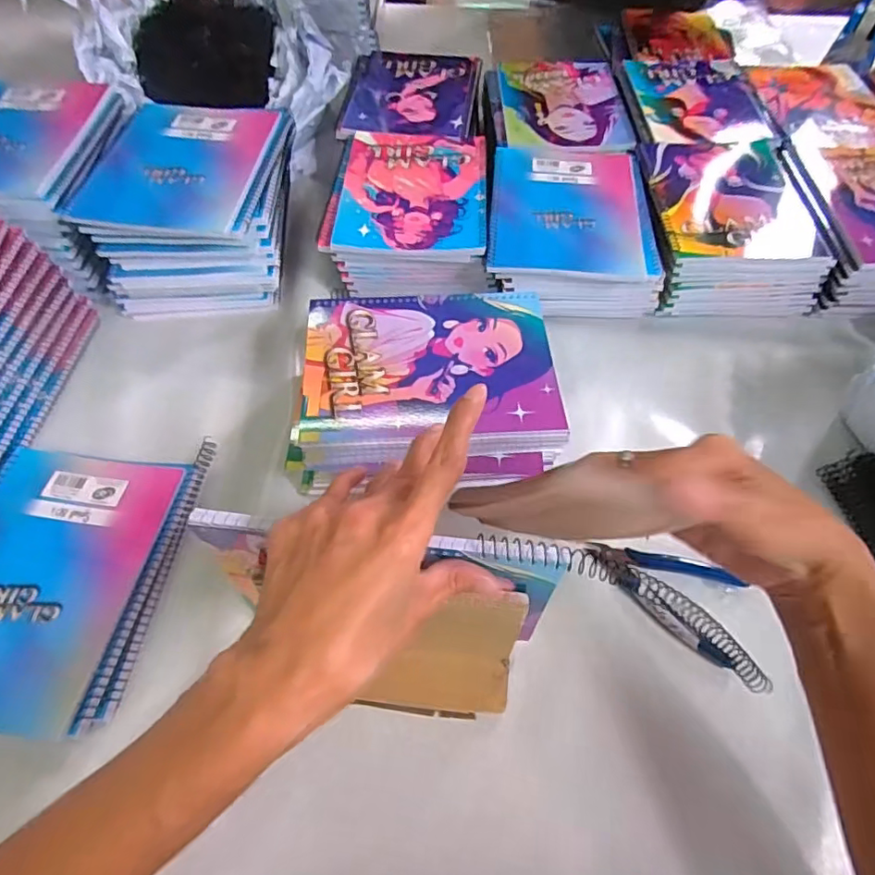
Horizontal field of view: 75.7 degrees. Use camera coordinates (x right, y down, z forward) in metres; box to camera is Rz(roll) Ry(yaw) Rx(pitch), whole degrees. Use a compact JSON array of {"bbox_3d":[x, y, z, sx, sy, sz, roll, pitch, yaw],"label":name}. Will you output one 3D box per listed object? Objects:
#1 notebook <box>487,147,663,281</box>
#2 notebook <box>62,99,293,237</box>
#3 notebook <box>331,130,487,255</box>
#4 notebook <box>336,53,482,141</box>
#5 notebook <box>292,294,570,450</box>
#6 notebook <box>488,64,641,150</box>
[{"bbox_3d":[0.138,-0.240,0.576,0.159,0.009,0.218,6,56,1],"label":"notebook"},{"bbox_3d":[-0.244,-0.269,0.549,0.154,0.020,0.195,5,56,1],"label":"notebook"},{"bbox_3d":[-0.023,-0.261,0.587,0.145,0.013,0.200,4,56,0],"label":"notebook"},{"bbox_3d":[-0.031,-0.429,0.703,0.161,0.013,0.207,5,56,1],"label":"notebook"},{"bbox_3d":[-0.005,-0.057,0.447,0.196,0.012,0.149,-1,57,-2],"label":"notebook"},{"bbox_3d":[0.146,-0.413,0.694,0.162,0.008,0.204,1,56,-2],"label":"notebook"}]

